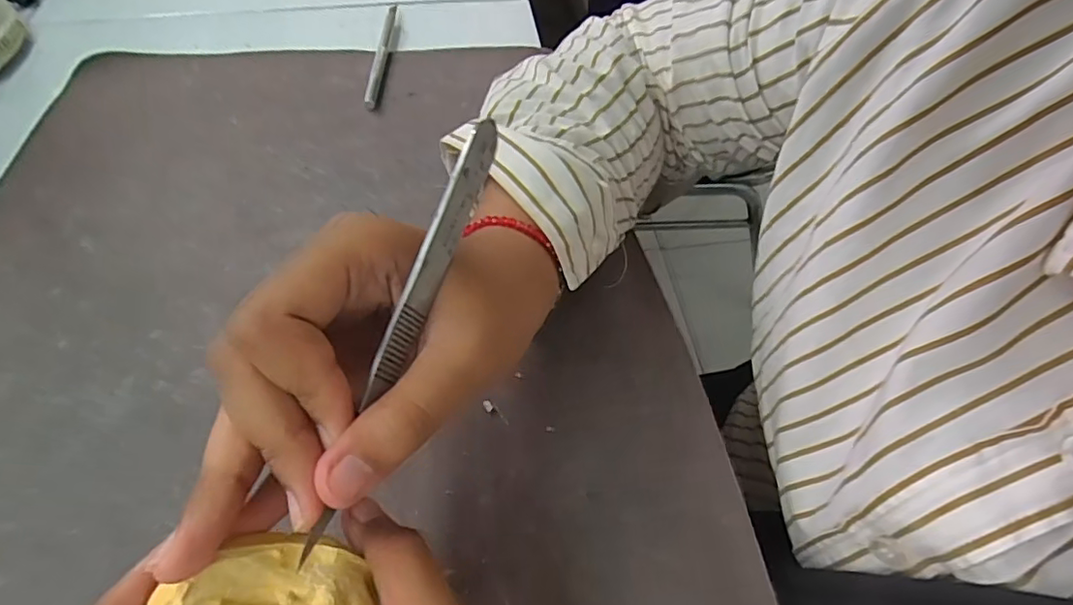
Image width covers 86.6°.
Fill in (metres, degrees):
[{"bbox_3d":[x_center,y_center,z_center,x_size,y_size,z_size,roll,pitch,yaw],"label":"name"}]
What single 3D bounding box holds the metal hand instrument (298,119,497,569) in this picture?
[{"bbox_3d":[-0.036,0.002,0.167,0.005,0.010,0.125,16,73,10],"label":"metal hand instrument"}]

